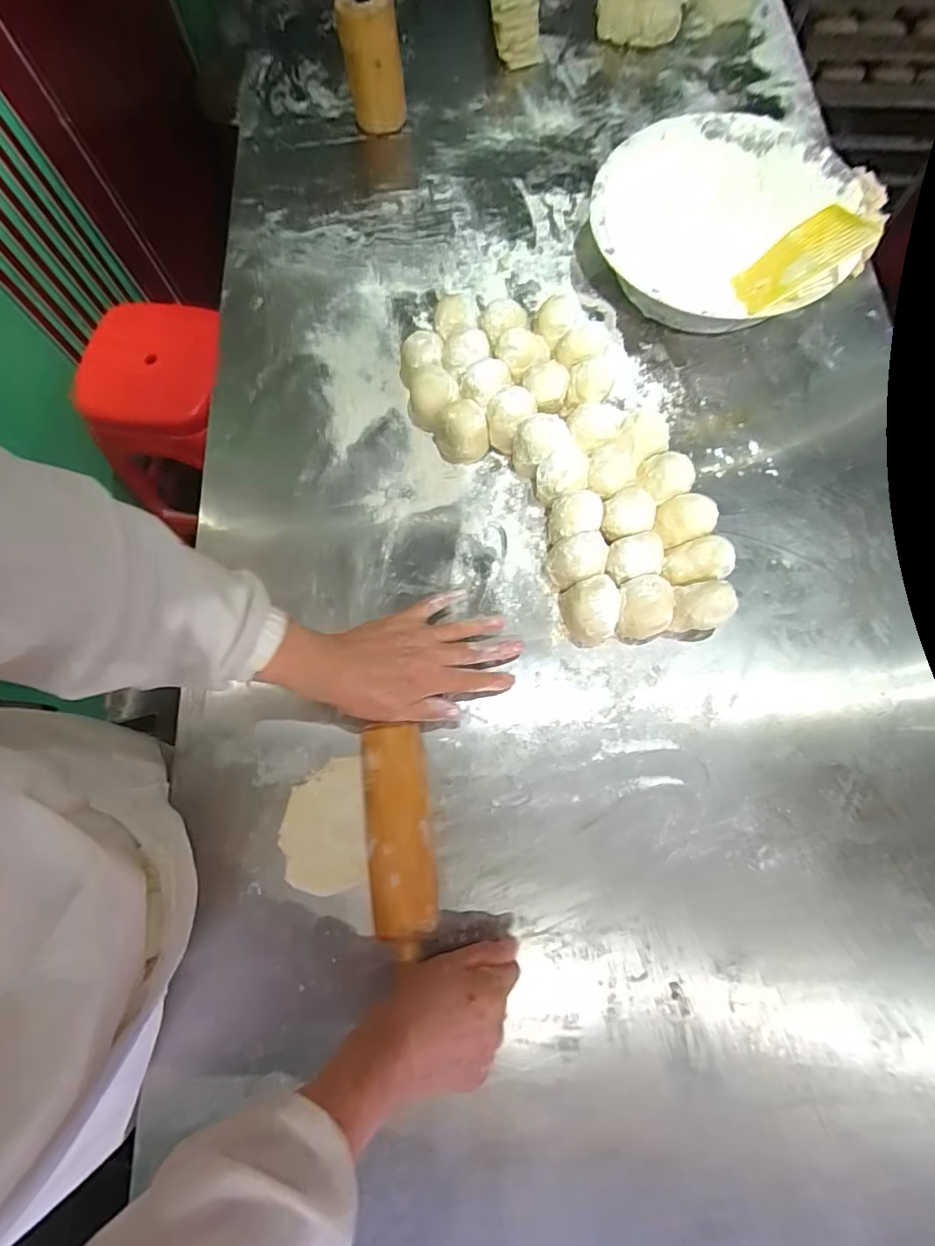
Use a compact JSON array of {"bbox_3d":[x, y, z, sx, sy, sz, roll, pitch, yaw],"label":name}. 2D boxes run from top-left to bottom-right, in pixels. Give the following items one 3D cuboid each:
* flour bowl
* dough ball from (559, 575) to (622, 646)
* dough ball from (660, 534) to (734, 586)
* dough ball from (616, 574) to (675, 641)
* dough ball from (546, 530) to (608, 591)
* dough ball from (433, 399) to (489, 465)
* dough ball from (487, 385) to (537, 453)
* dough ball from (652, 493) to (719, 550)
[{"bbox_3d":[0.287,-0.434,0.590,0.288,0.111,0.264,-1,74,2],"label":"flour bowl"},{"bbox_3d":[0.118,-0.012,0.501,0.048,0.055,0.055,-6,74,0],"label":"dough ball"},{"bbox_3d":[0.221,-0.055,0.513,0.060,0.053,0.043,-8,74,0],"label":"dough ball"},{"bbox_3d":[0.167,-0.014,0.497,0.049,0.058,0.048,-1,74,2],"label":"dough ball"},{"bbox_3d":[0.106,-0.057,0.515,0.053,0.055,0.043,-9,74,-1],"label":"dough ball"},{"bbox_3d":[-0.007,-0.203,0.562,0.056,0.051,0.049,-11,74,-1],"label":"dough ball"},{"bbox_3d":[0.047,-0.219,0.565,0.048,0.054,0.054,13,75,6],"label":"dough ball"},{"bbox_3d":[0.215,-0.098,0.525,0.058,0.052,0.043,-13,74,-2],"label":"dough ball"}]

